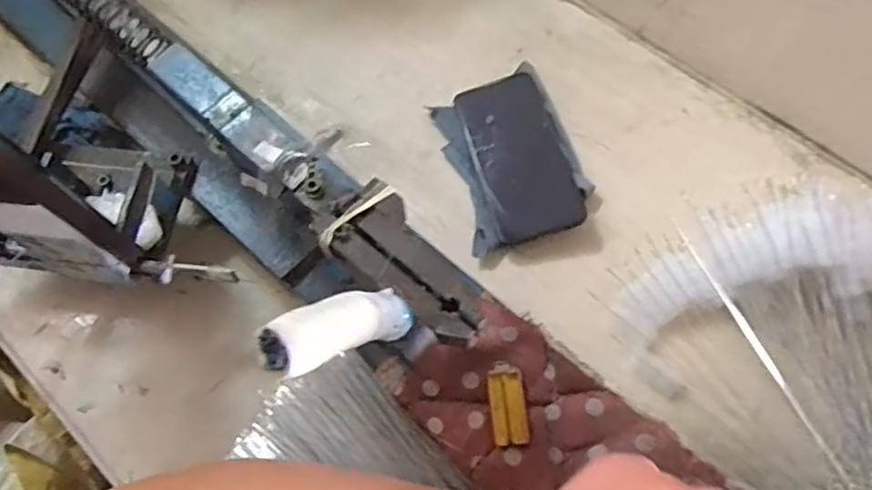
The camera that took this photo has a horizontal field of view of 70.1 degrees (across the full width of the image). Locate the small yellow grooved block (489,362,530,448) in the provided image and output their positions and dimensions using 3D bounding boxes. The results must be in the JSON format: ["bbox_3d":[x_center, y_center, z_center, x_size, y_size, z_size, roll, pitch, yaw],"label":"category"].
[{"bbox_3d":[0.049,0.109,0.425,0.022,0.005,0.053,-5,67,0],"label":"small yellow grooved block"}]

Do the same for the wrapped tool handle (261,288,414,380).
[{"bbox_3d":[-0.041,0.038,0.291,0.025,0.097,0.019,49,116,19],"label":"wrapped tool handle"}]

